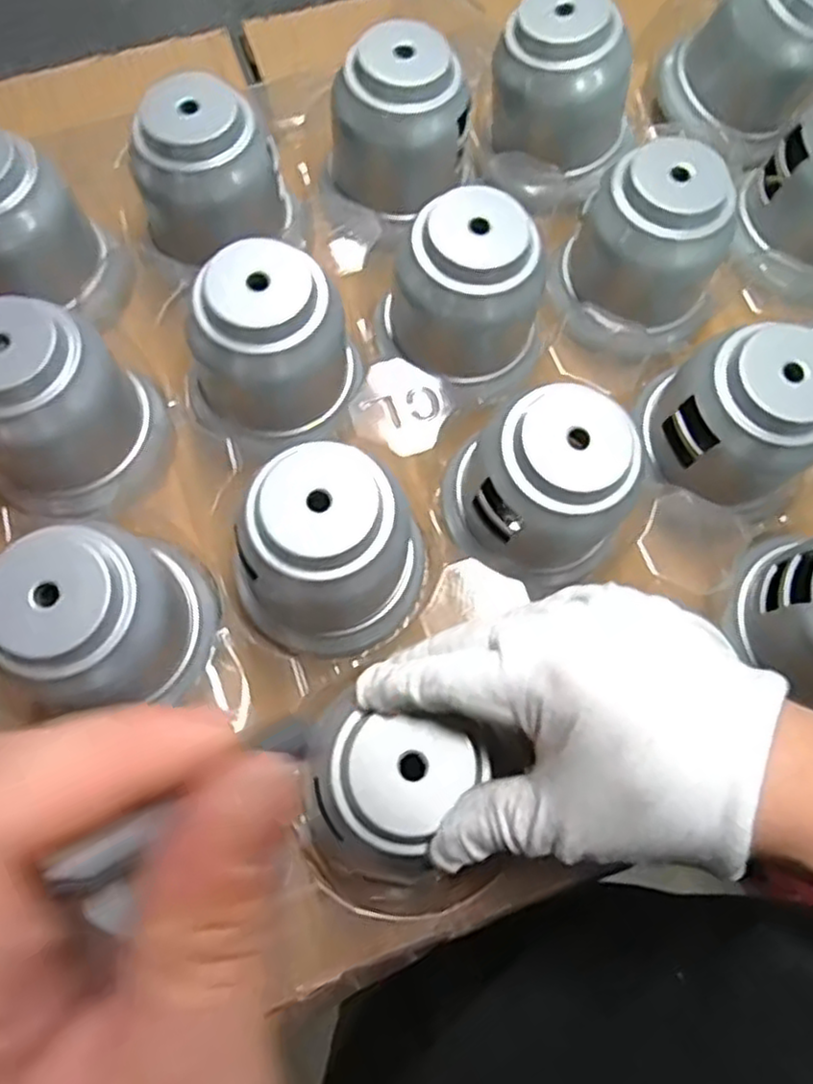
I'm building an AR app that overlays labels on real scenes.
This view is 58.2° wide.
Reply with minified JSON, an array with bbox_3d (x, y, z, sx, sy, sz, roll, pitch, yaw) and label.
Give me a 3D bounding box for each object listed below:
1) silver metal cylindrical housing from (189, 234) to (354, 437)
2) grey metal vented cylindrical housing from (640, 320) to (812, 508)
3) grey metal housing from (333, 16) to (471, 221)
[{"bbox_3d":[-0.064,-0.094,0.345,0.069,0.066,0.063,1,72,-2],"label":"silver metal cylindrical housing"},{"bbox_3d":[0.154,-0.062,0.341,0.074,0.066,0.065,39,75,10],"label":"grey metal vented cylindrical housing"},{"bbox_3d":[-0.004,-0.222,0.388,0.074,0.067,0.062,1,72,-1],"label":"grey metal housing"}]

